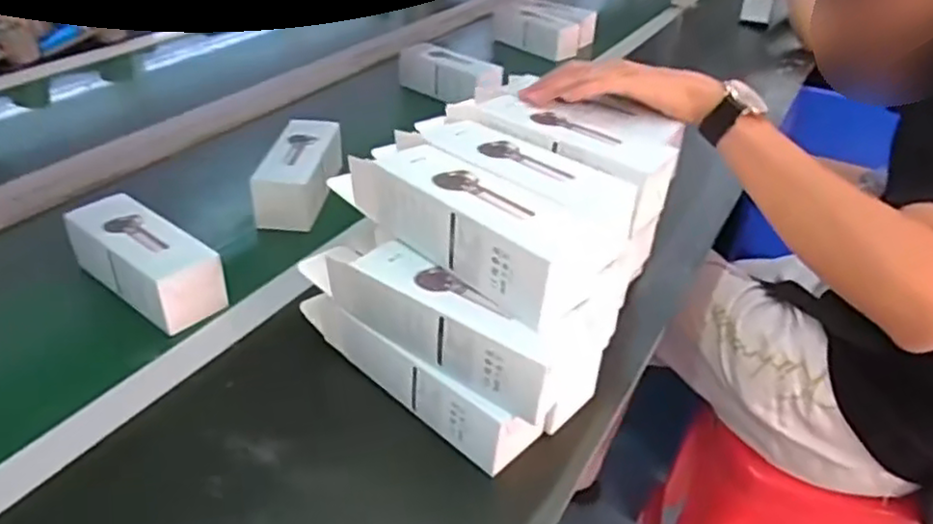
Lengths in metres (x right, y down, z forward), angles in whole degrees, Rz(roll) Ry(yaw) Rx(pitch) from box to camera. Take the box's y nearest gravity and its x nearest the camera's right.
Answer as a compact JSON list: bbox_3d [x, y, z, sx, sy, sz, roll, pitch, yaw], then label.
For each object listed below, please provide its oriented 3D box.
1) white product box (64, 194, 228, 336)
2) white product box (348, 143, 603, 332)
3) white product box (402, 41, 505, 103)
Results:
[{"bbox_3d":[-0.295,-0.003,0.641,0.167,0.052,0.063,27,39,31],"label":"white product box"},{"bbox_3d":[-0.002,-0.032,0.501,0.200,0.059,0.072,25,38,29],"label":"white product box"},{"bbox_3d":[-0.027,-0.286,1.093,0.173,0.079,0.072,31,40,33],"label":"white product box"}]

